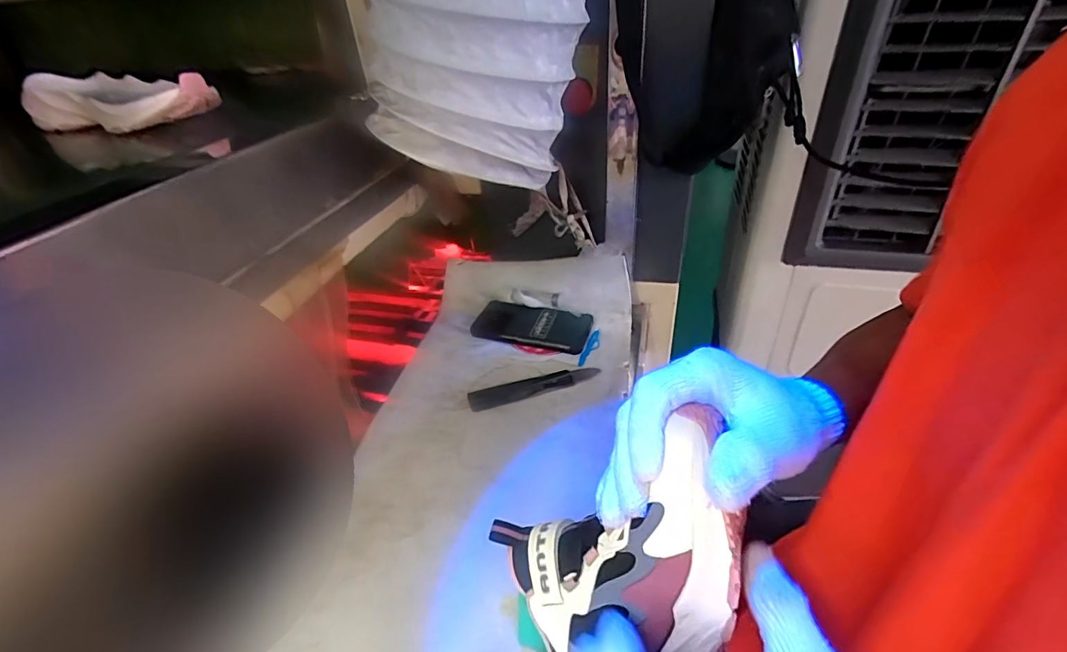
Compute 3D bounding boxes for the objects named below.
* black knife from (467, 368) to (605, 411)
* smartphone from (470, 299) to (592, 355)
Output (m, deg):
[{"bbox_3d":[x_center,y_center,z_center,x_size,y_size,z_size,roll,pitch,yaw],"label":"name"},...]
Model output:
[{"bbox_3d":[0.002,0.074,0.596,0.166,0.013,0.028,-12,37,-12],"label":"black knife"},{"bbox_3d":[-0.002,0.000,0.678,0.159,0.009,0.074,12,49,15],"label":"smartphone"}]

